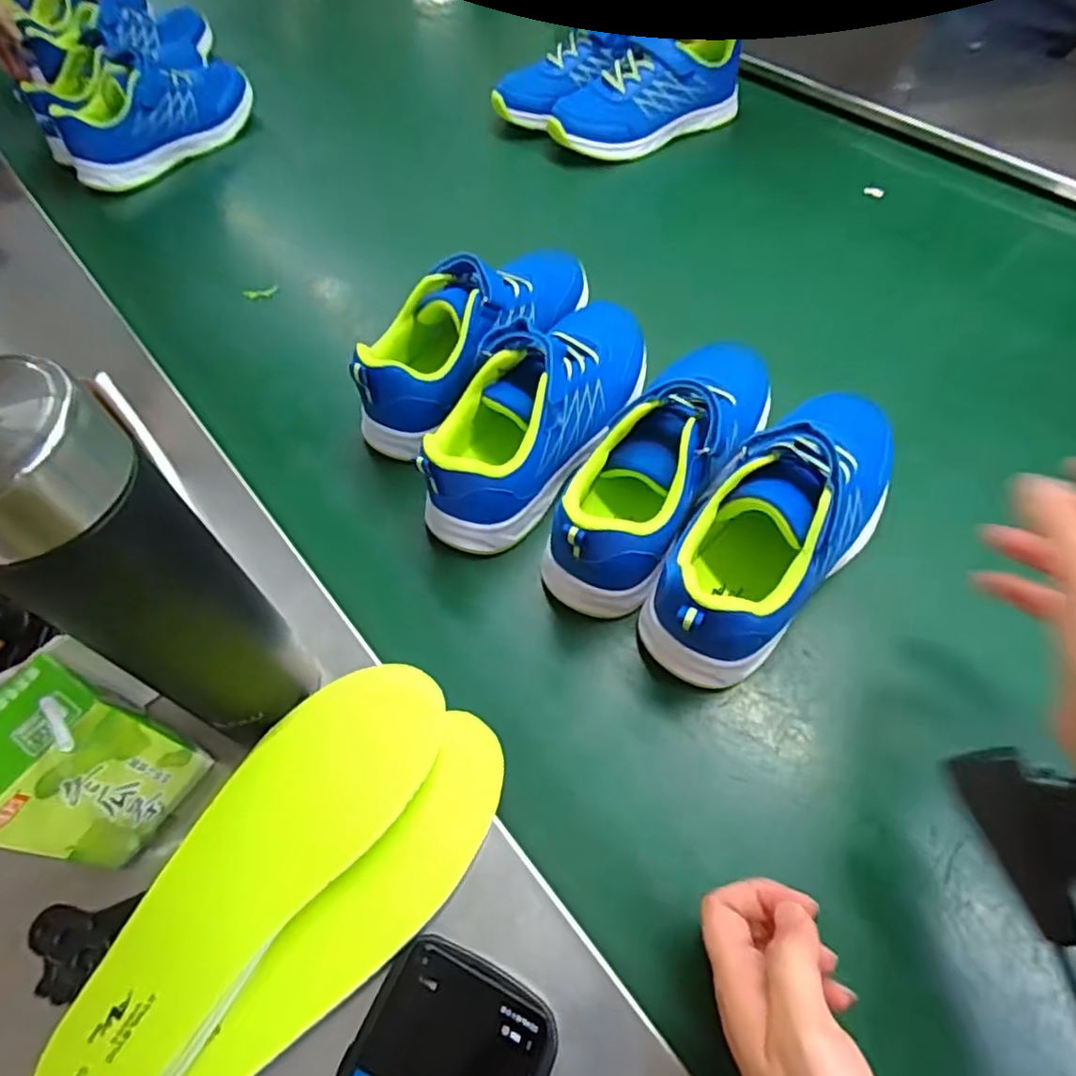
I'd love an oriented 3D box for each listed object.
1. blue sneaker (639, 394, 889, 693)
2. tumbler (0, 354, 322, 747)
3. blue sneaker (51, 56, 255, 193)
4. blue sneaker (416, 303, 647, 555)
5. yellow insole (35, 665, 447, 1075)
[{"bbox_3d":[0.147,-0.003,0.389,0.197,0.104,0.078,-42,66,-19],"label":"blue sneaker"},{"bbox_3d":[-0.161,0.026,0.282,0.063,0.228,0.062,-1,60,2],"label":"tumbler"},{"bbox_3d":[-0.444,-0.494,0.732,0.077,0.090,0.223,31,66,19],"label":"blue sneaker"},{"bbox_3d":[-0.001,-0.096,0.456,0.087,0.084,0.222,30,66,18],"label":"blue sneaker"},{"bbox_3d":[-0.135,0.155,0.306,0.072,0.019,0.226,29,65,18],"label":"yellow insole"}]

